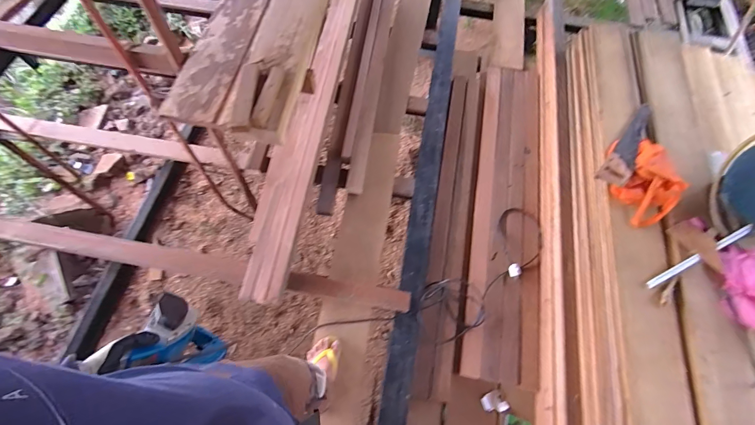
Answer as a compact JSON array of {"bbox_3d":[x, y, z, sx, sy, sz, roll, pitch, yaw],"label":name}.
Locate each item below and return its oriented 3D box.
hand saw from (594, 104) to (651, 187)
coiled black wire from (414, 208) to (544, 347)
[{"bbox_3d":[1.017,-0.282,1.360,0.092,0.045,0.469,37,70,15],"label":"hand saw"},{"bbox_3d":[0.457,0.226,1.392,0.691,0.124,0.233,-39,72,-16],"label":"coiled black wire"}]

